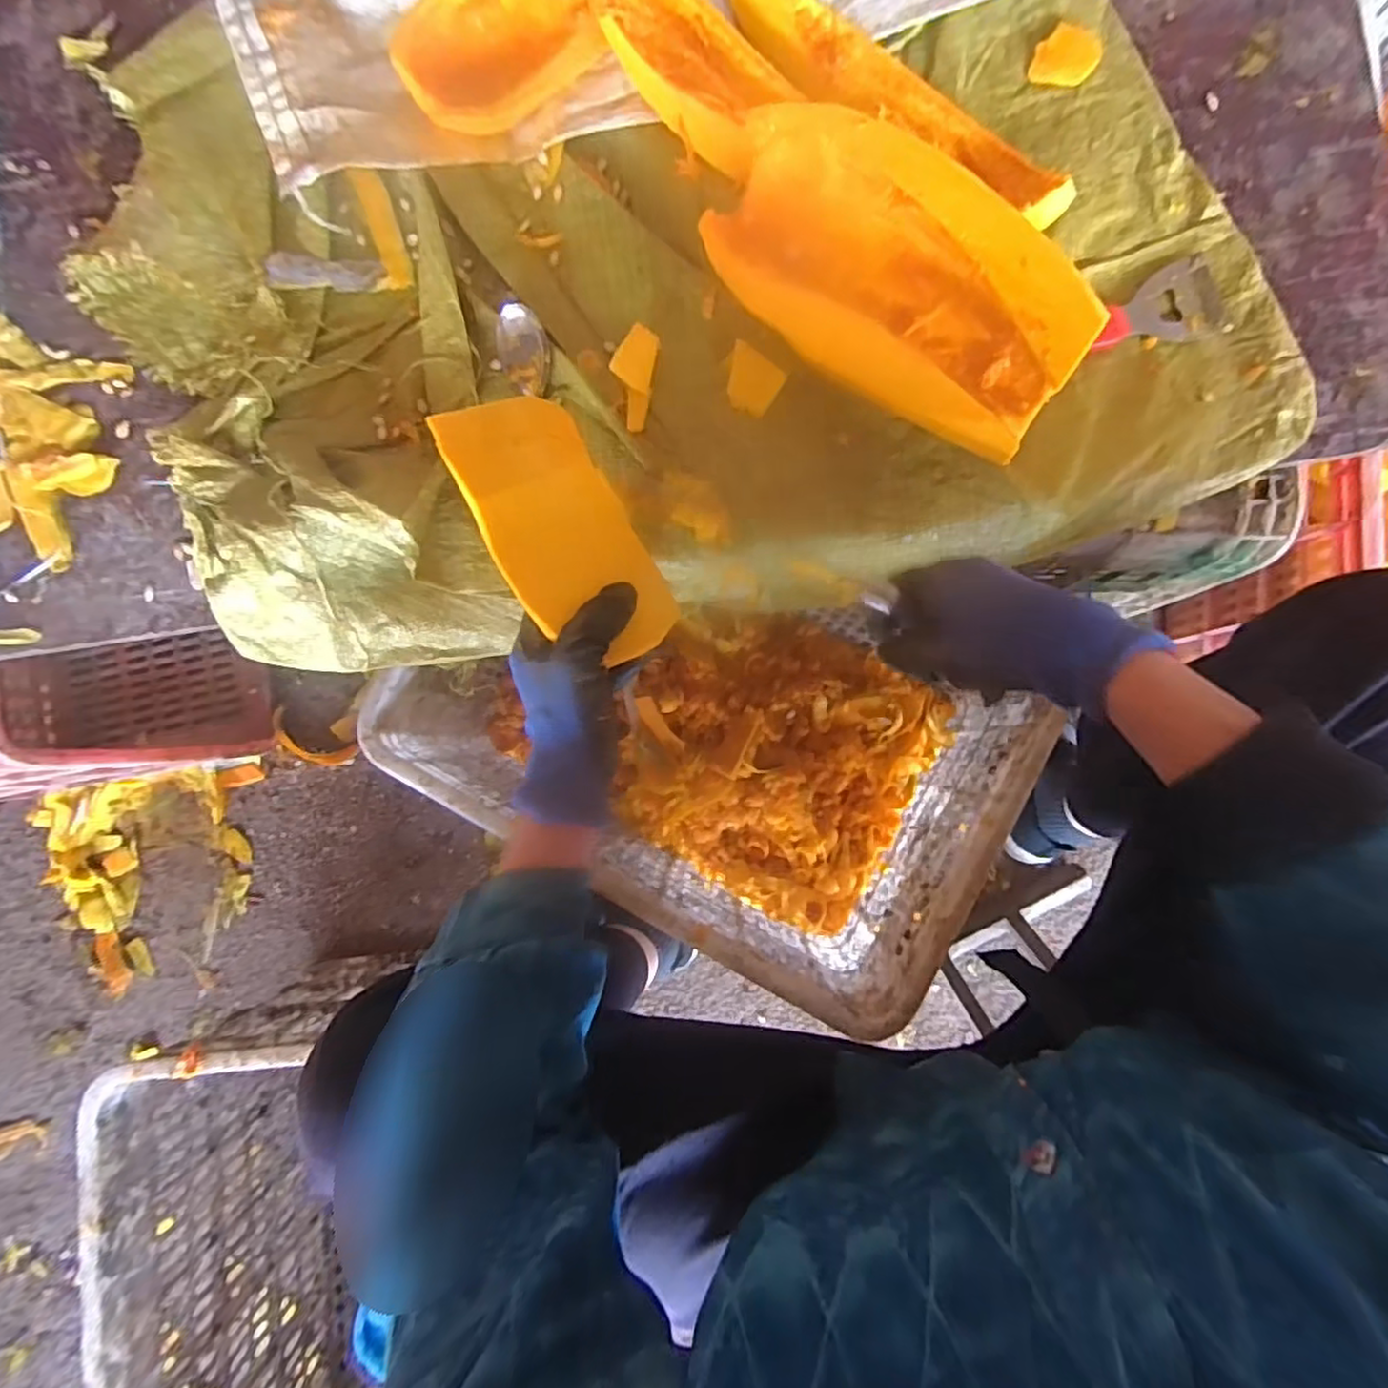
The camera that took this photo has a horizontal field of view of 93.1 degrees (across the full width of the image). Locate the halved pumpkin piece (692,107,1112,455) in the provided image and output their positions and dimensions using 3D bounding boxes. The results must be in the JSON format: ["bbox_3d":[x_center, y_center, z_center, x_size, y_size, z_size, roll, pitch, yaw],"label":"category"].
[{"bbox_3d":[0.131,-0.276,0.444,0.261,0.085,0.101,38,88,5],"label":"halved pumpkin piece"}]

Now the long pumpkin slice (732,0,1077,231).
[{"bbox_3d":[0.142,-0.432,0.477,0.295,0.031,0.064,36,87,5],"label":"long pumpkin slice"}]

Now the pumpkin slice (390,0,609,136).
[{"bbox_3d":[-0.114,-0.506,0.494,0.224,0.038,0.096,-31,87,0],"label":"pumpkin slice"}]

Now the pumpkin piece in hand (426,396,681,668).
[{"bbox_3d":[-0.084,-0.104,0.404,0.086,0.017,0.181,-30,88,-23],"label":"pumpkin piece in hand"}]

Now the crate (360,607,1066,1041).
[{"bbox_3d":[0.042,0.043,0.673,0.467,0.238,0.336,28,87,4],"label":"crate"}]

